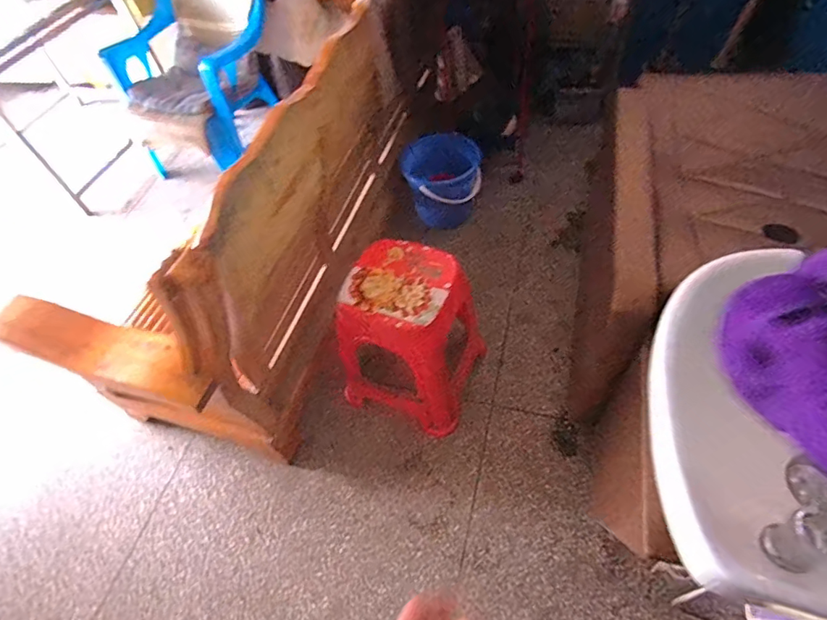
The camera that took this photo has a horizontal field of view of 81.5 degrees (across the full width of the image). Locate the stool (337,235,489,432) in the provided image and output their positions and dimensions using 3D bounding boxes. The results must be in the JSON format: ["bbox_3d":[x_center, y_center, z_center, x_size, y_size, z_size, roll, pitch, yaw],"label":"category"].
[{"bbox_3d":[-0.011,0.080,1.324,0.315,0.421,0.318,15,58,17],"label":"stool"}]

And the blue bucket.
[{"bbox_3d":[0.106,-0.474,1.732,0.290,0.242,0.224,-3,54,5],"label":"blue bucket"}]

